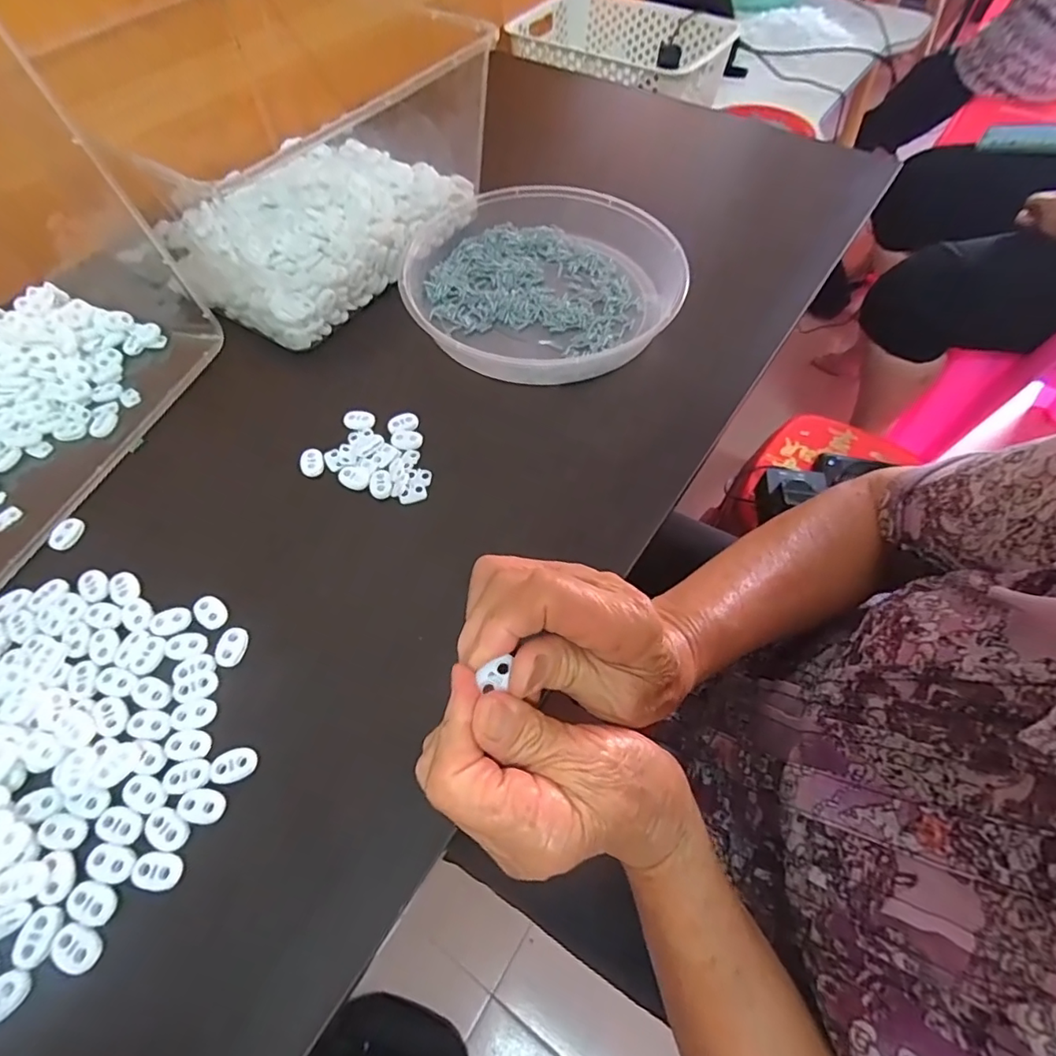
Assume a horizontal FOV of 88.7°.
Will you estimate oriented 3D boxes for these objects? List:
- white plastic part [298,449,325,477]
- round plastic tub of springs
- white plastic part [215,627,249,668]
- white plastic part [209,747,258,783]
[{"bbox_3d":[-0.154,-0.047,0.383,0.016,0.004,0.023,-13,60,-8],"label":"white plastic part"},{"bbox_3d":[0.004,-0.211,0.462,0.229,0.041,0.227,0,59,0],"label":"round plastic tub of springs"},{"bbox_3d":[-0.173,0.069,0.315,0.015,0.004,0.023,1,59,0],"label":"white plastic part"},{"bbox_3d":[-0.154,0.124,0.282,0.022,0.004,0.015,-15,60,-9],"label":"white plastic part"}]

